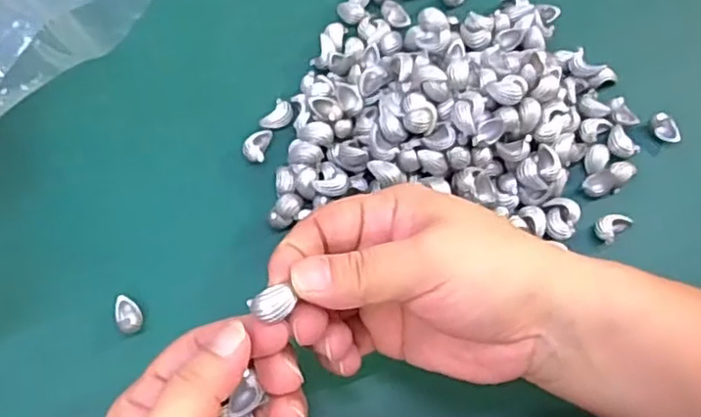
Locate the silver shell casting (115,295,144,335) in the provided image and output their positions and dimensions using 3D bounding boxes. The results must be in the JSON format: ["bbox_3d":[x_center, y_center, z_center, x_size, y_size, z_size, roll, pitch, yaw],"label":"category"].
[{"bbox_3d":[-0.114,0.054,0.340,0.011,0.011,0.021,-18,71,-6],"label":"silver shell casting"}]

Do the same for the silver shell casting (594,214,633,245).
[{"bbox_3d":[0.140,0.010,0.359,0.021,0.013,0.013,-42,75,-13],"label":"silver shell casting"}]

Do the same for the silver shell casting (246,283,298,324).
[{"bbox_3d":[-0.029,0.036,0.246,0.015,0.006,0.011,-26,72,-9],"label":"silver shell casting"}]

